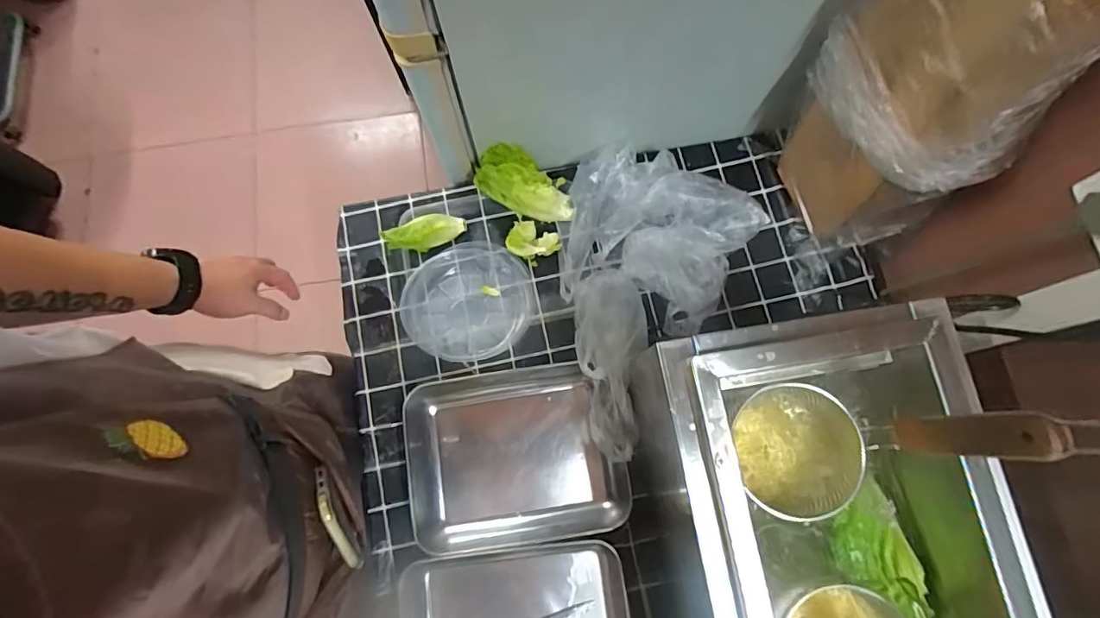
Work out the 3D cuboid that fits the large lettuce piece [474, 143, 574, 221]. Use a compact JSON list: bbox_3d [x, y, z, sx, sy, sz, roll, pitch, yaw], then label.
[{"bbox_3d":[-0.030,-0.161,0.692,0.130,0.058,0.064,30,80,8],"label":"large lettuce piece"}]

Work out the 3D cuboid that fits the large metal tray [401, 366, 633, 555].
[{"bbox_3d":[-0.048,0.175,0.631,0.254,0.047,0.194,-9,77,-1],"label":"large metal tray"}]

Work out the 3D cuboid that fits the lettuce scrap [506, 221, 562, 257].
[{"bbox_3d":[-0.021,-0.092,0.696,0.067,0.025,0.049,7,77,3],"label":"lettuce scrap"}]

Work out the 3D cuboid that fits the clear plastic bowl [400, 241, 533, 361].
[{"bbox_3d":[-0.102,-0.010,0.671,0.161,0.055,0.146,-39,79,-7],"label":"clear plastic bowl"}]

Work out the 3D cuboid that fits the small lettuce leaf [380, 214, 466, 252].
[{"bbox_3d":[-0.163,-0.100,0.691,0.104,0.024,0.041,-15,77,-15],"label":"small lettuce leaf"}]

